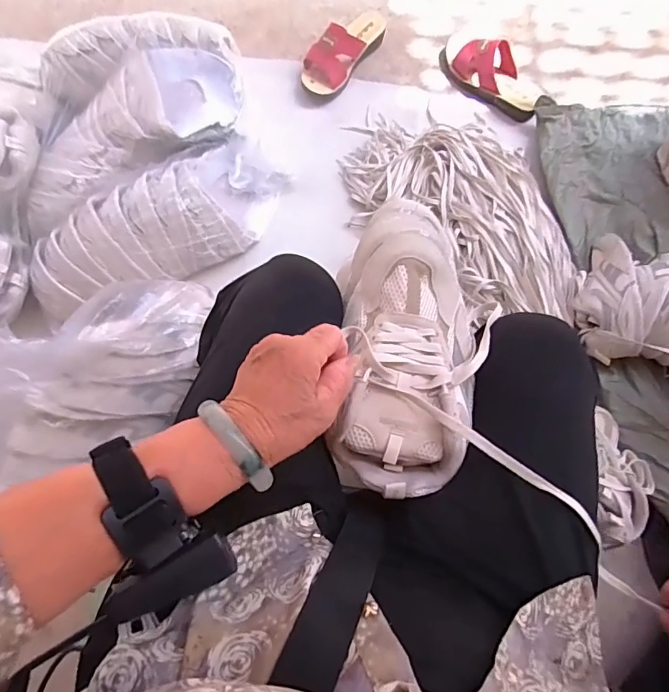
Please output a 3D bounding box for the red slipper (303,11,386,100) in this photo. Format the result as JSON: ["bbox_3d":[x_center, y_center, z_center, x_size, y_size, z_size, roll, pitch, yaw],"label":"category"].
[{"bbox_3d":[0.017,-0.590,0.955,0.090,0.073,0.223,33,80,5],"label":"red slipper"}]

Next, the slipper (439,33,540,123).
[{"bbox_3d":[0.307,-0.532,0.945,0.093,0.065,0.229,-40,83,-8],"label":"slipper"}]

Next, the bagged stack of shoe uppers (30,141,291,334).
[{"bbox_3d":[-0.267,-0.192,0.785,0.450,0.137,0.149,-32,82,-22],"label":"bagged stack of shoe uppers"}]

